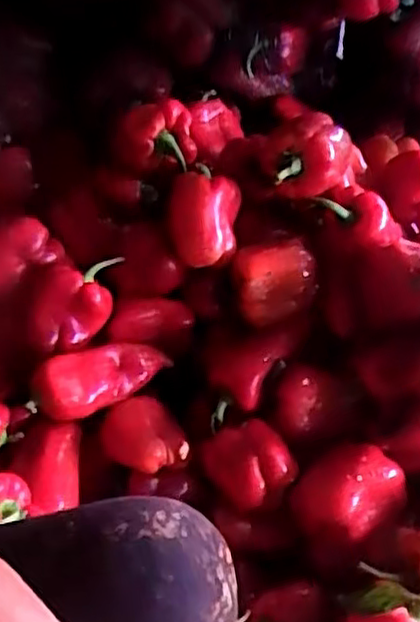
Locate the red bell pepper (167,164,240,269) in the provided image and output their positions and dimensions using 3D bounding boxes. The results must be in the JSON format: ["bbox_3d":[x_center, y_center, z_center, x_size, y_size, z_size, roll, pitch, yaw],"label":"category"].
[{"bbox_3d":[-0.009,-0.111,0.787,0.082,0.074,0.094,6,45,1],"label":"red bell pepper"}]

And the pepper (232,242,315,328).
[{"bbox_3d":[0.074,-0.032,0.768,0.091,0.066,0.069,-2,46,-6],"label":"pepper"}]

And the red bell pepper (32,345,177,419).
[{"bbox_3d":[-0.120,0.069,0.765,0.156,0.053,0.064,-27,53,-28],"label":"red bell pepper"}]

